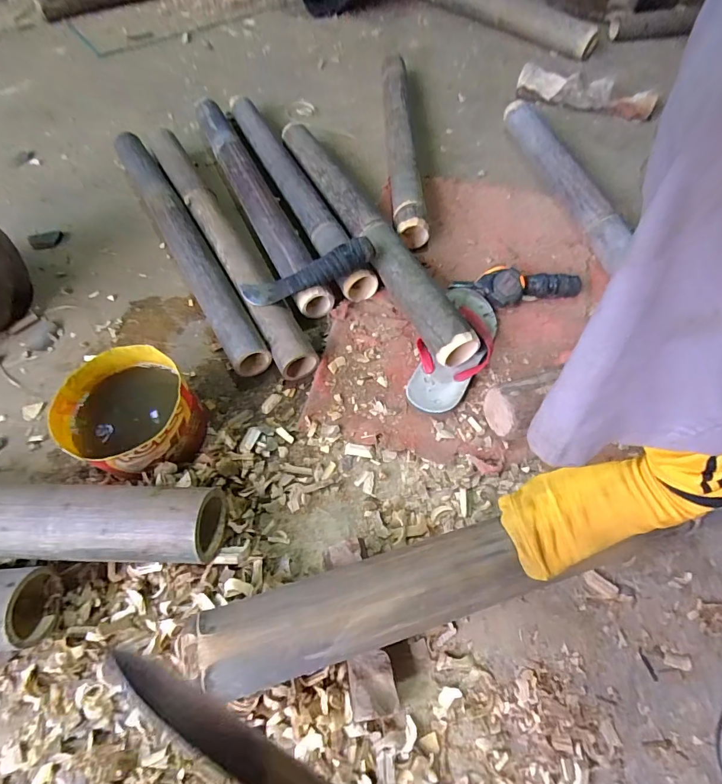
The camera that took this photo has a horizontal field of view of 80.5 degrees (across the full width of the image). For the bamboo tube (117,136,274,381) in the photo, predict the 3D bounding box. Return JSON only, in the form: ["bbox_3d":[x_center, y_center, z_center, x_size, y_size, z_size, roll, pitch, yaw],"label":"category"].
[{"bbox_3d":[-0.323,-0.279,0.767,0.064,0.070,0.652,-27,63,-15],"label":"bamboo tube"}]

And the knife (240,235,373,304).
[{"bbox_3d":[-0.081,-0.179,0.647,0.208,0.033,0.048,-21,59,5],"label":"knife"}]

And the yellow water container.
[{"bbox_3d":[-0.293,0.034,0.553,0.151,0.092,0.155,0,60,0],"label":"yellow water container"}]

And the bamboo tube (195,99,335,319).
[{"bbox_3d":[-0.205,-0.389,0.822,0.075,0.056,0.646,-23,62,-13],"label":"bamboo tube"}]

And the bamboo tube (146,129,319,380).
[{"bbox_3d":[-0.250,-0.284,0.773,0.070,0.069,0.678,-26,63,-14],"label":"bamboo tube"}]

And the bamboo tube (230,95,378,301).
[{"bbox_3d":[-0.145,-0.418,0.831,0.063,0.068,0.612,-24,62,-13],"label":"bamboo tube"}]

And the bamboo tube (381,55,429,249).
[{"bbox_3d":[0.084,-0.534,0.877,0.061,0.051,0.588,-1,60,-1],"label":"bamboo tube"}]

